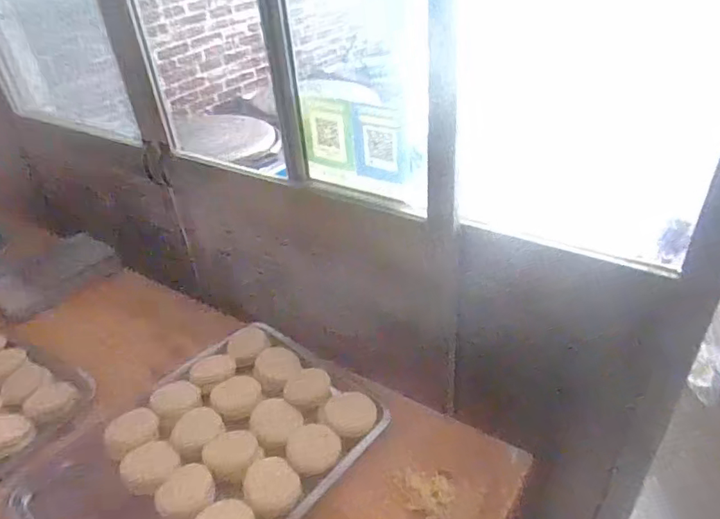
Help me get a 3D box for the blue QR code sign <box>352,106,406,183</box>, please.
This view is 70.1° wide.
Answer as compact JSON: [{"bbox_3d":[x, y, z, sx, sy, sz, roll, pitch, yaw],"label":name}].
[{"bbox_3d":[0.030,-0.177,0.789,0.089,0.110,0.007,13,29,30],"label":"blue QR code sign"}]

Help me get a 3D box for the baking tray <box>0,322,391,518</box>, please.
[{"bbox_3d":[-0.211,0.252,0.690,0.330,0.026,0.433,24,44,34],"label":"baking tray"}]

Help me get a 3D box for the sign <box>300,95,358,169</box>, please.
[{"bbox_3d":[-0.051,-0.204,0.835,0.094,0.112,0.004,10,32,27],"label":"sign"}]

